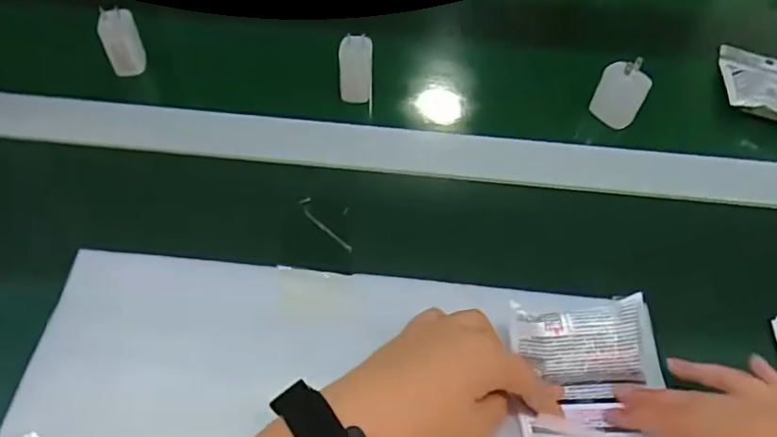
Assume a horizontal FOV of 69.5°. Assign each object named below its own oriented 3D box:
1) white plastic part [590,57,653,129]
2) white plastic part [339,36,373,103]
[{"bbox_3d":[0.217,-0.117,0.524,0.043,0.063,0.009,21,34,15],"label":"white plastic part"},{"bbox_3d":[-0.030,-0.139,0.531,0.031,0.067,0.007,-10,42,-14],"label":"white plastic part"}]

